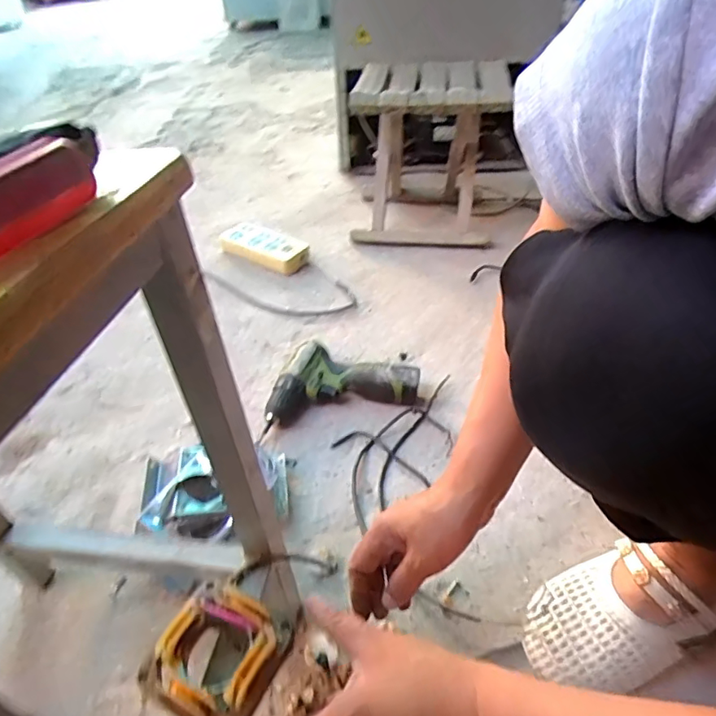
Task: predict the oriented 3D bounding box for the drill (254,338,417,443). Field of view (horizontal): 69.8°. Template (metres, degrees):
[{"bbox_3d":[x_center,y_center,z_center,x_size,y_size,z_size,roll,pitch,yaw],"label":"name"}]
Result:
[{"bbox_3d":[-0.031,0.032,0.742,0.230,0.061,0.119,-10,42,-9],"label":"drill"}]

